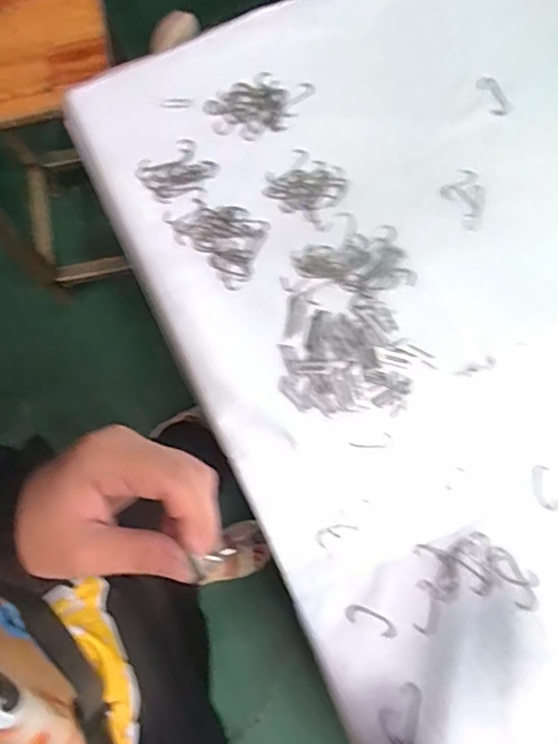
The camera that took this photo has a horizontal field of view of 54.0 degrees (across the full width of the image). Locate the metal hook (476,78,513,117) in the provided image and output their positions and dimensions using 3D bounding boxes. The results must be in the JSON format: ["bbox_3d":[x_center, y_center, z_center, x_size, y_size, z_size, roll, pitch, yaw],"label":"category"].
[{"bbox_3d":[0.192,-0.246,0.487,0.021,0.004,0.040,-21,79,-4],"label":"metal hook"}]

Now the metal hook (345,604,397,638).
[{"bbox_3d":[0.067,0.179,0.394,0.039,0.004,0.013,24,79,5],"label":"metal hook"}]

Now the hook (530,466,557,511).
[{"bbox_3d":[0.200,0.088,0.413,0.016,0.004,0.034,-13,78,-3],"label":"hook"}]

